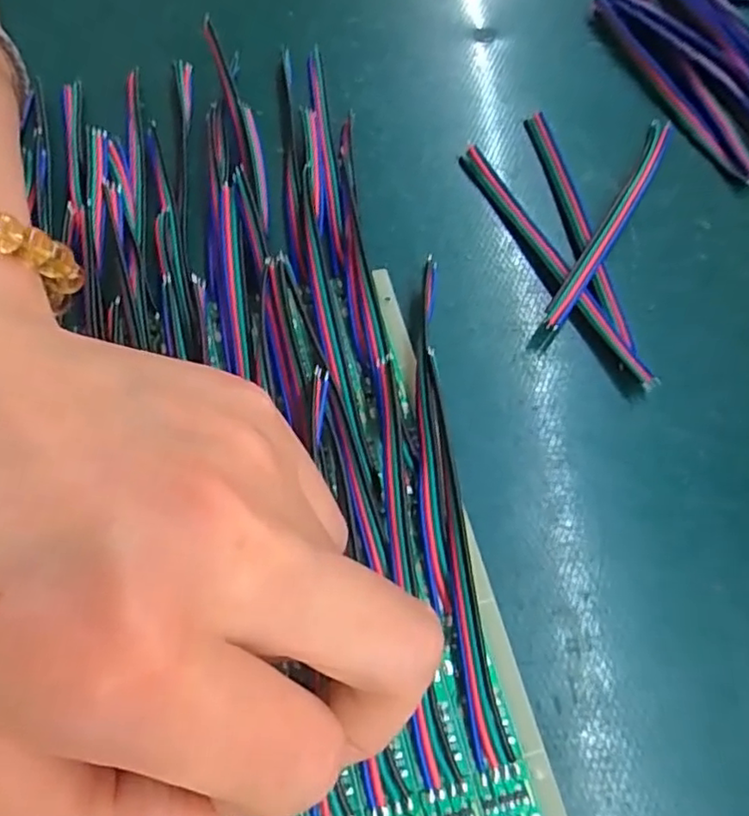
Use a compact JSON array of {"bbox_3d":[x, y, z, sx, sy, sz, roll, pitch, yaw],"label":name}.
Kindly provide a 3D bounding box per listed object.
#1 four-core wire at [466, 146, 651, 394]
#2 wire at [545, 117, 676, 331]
[{"bbox_3d":[0.053,-0.044,0.186,0.008,0.004,0.092,-25,69,-12],"label":"four-core wire"},{"bbox_3d":[0.073,-0.058,0.192,0.008,0.005,0.090,29,68,11],"label":"wire"}]

